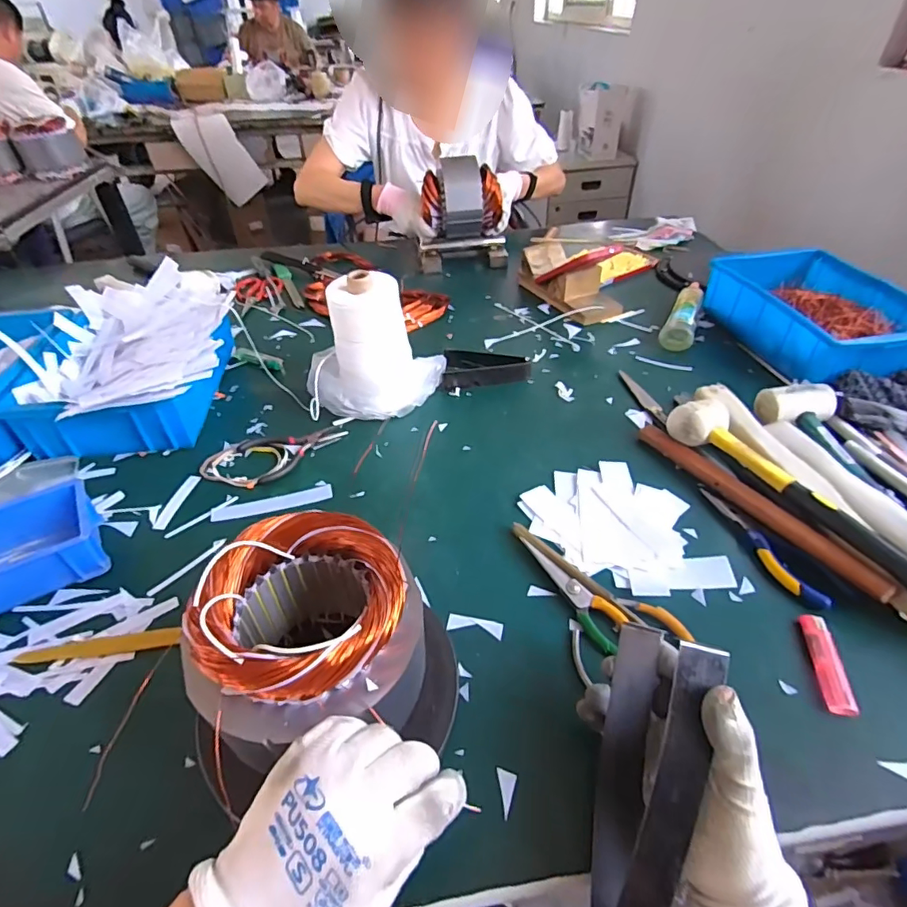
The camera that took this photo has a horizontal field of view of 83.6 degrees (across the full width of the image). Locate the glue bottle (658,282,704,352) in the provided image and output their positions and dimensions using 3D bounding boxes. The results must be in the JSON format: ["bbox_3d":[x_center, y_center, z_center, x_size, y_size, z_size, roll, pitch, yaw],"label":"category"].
[{"bbox_3d":[0.381,-0.235,0.838,0.049,0.038,0.214,17,44,19],"label":"glue bottle"}]

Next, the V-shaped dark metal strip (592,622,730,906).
[{"bbox_3d":[0.123,0.186,0.311,0.046,0.122,0.164,14,43,16],"label":"V-shaped dark metal strip"}]

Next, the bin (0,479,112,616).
[{"bbox_3d":[-0.419,0.093,0.478,0.150,0.053,0.103,-24,46,-24],"label":"bin"}]

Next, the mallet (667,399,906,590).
[{"bbox_3d":[0.336,0.039,0.517,0.052,0.055,0.281,-16,44,-17],"label":"mallet"}]

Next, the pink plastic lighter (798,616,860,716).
[{"bbox_3d":[0.303,0.169,0.410,0.020,0.013,0.080,6,42,7],"label":"pink plastic lighter"}]

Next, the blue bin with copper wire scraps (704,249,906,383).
[{"bbox_3d":[0.535,-0.205,0.759,0.185,0.093,0.288,-8,42,-8],"label":"blue bin with copper wire scraps"}]

